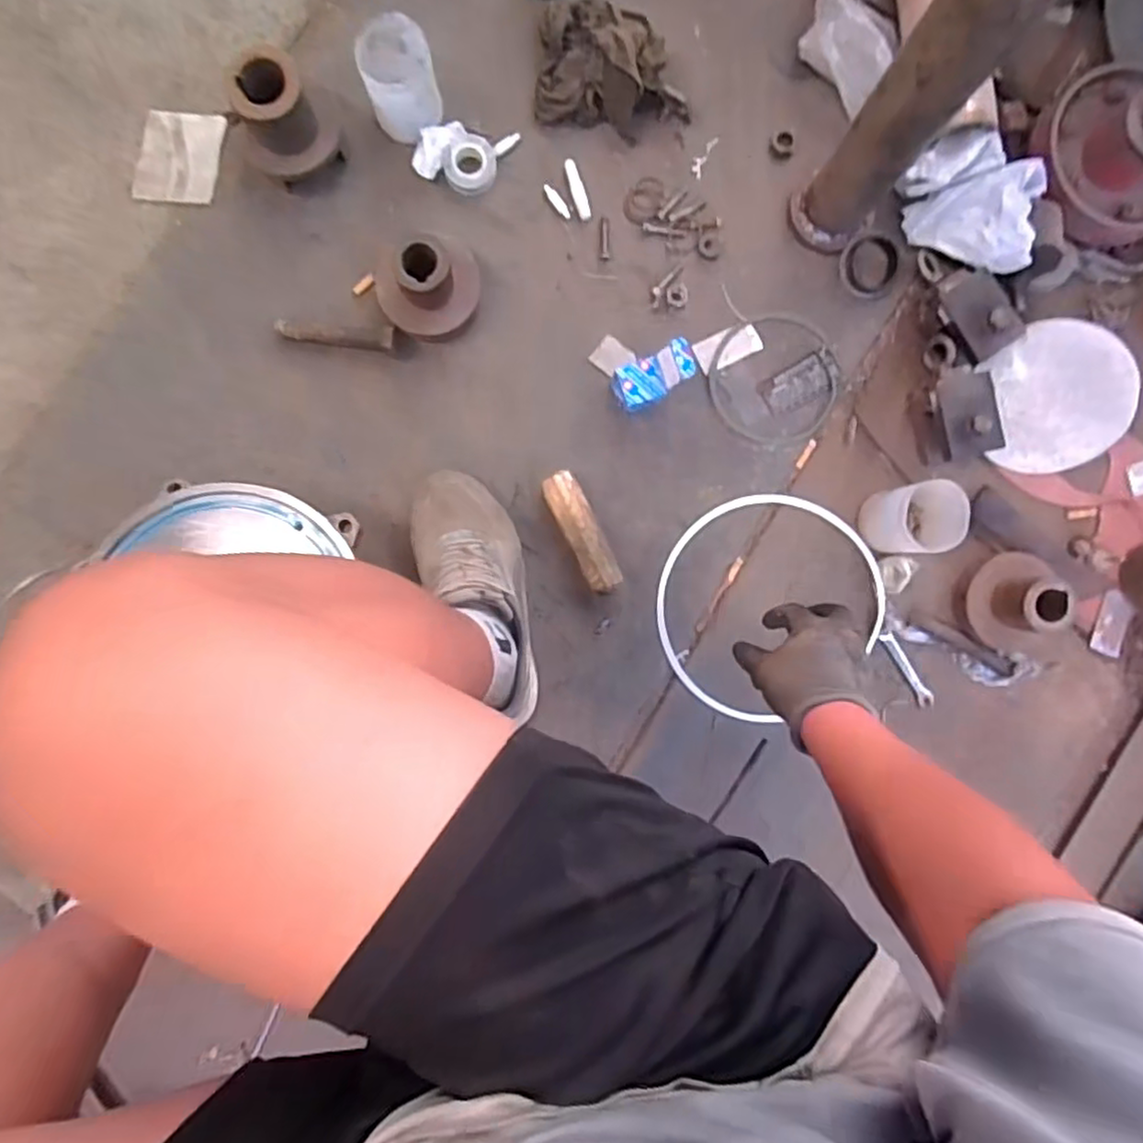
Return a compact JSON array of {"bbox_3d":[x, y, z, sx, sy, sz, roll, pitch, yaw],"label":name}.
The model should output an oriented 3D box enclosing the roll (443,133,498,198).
[{"bbox_3d":[-0.116,-0.473,0.798,0.057,0.017,0.068,14,91,-1],"label":"roll"}]

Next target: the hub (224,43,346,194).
[{"bbox_3d":[-0.313,-0.492,0.748,0.114,0.103,0.087,-32,91,0],"label":"hub"}]

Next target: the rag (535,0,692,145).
[{"bbox_3d":[0.049,-0.591,0.790,0.171,0.054,0.151,4,91,-1],"label":"rag"}]

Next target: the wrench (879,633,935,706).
[{"bbox_3d":[0.402,0.116,0.821,0.019,0.004,0.102,-32,91,0],"label":"wrench"}]

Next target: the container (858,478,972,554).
[{"bbox_3d":[0.381,-0.058,0.773,0.070,0.098,0.074,-9,91,-1],"label":"container"}]

